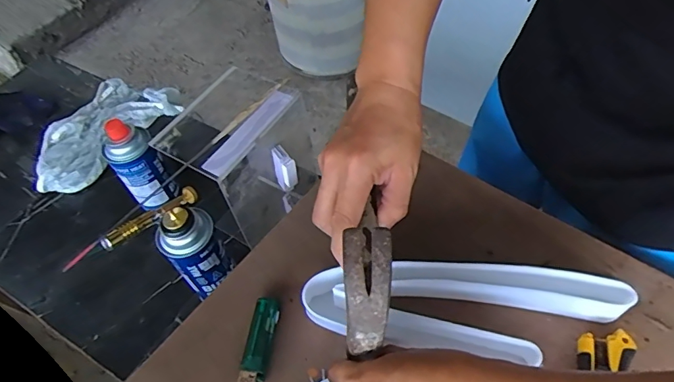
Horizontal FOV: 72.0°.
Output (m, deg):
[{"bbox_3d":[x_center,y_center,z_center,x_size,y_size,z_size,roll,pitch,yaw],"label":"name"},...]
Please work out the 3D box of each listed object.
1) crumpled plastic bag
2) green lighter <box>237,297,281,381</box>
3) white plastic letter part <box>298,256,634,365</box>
[{"bbox_3d":[-0.432,-0.118,0.854,0.125,0.047,0.291,31,61,24],"label":"crumpled plastic bag"},{"bbox_3d":[-0.071,0.139,0.431,0.024,0.012,0.083,5,57,8],"label":"green lighter"},{"bbox_3d":[0.110,0.101,0.415,0.277,0.038,0.095,7,57,9],"label":"white plastic letter part"}]

